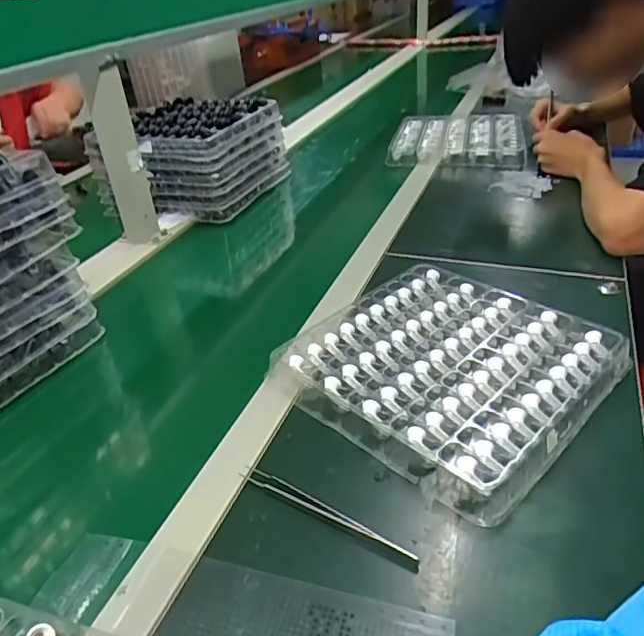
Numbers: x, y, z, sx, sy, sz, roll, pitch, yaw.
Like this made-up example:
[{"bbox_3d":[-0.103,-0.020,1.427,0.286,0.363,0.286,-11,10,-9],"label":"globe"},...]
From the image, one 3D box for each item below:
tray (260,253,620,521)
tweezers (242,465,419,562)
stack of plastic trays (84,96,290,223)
[{"bbox_3d":[0.120,0.037,0.538,0.251,0.025,0.256,-32,43,-33],"label":"tray"},{"bbox_3d":[0.000,0.144,0.418,0.152,0.008,0.011,18,41,30],"label":"tweezers"},{"bbox_3d":[-0.232,-0.297,1.012,0.247,0.135,0.254,10,36,22],"label":"stack of plastic trays"}]

